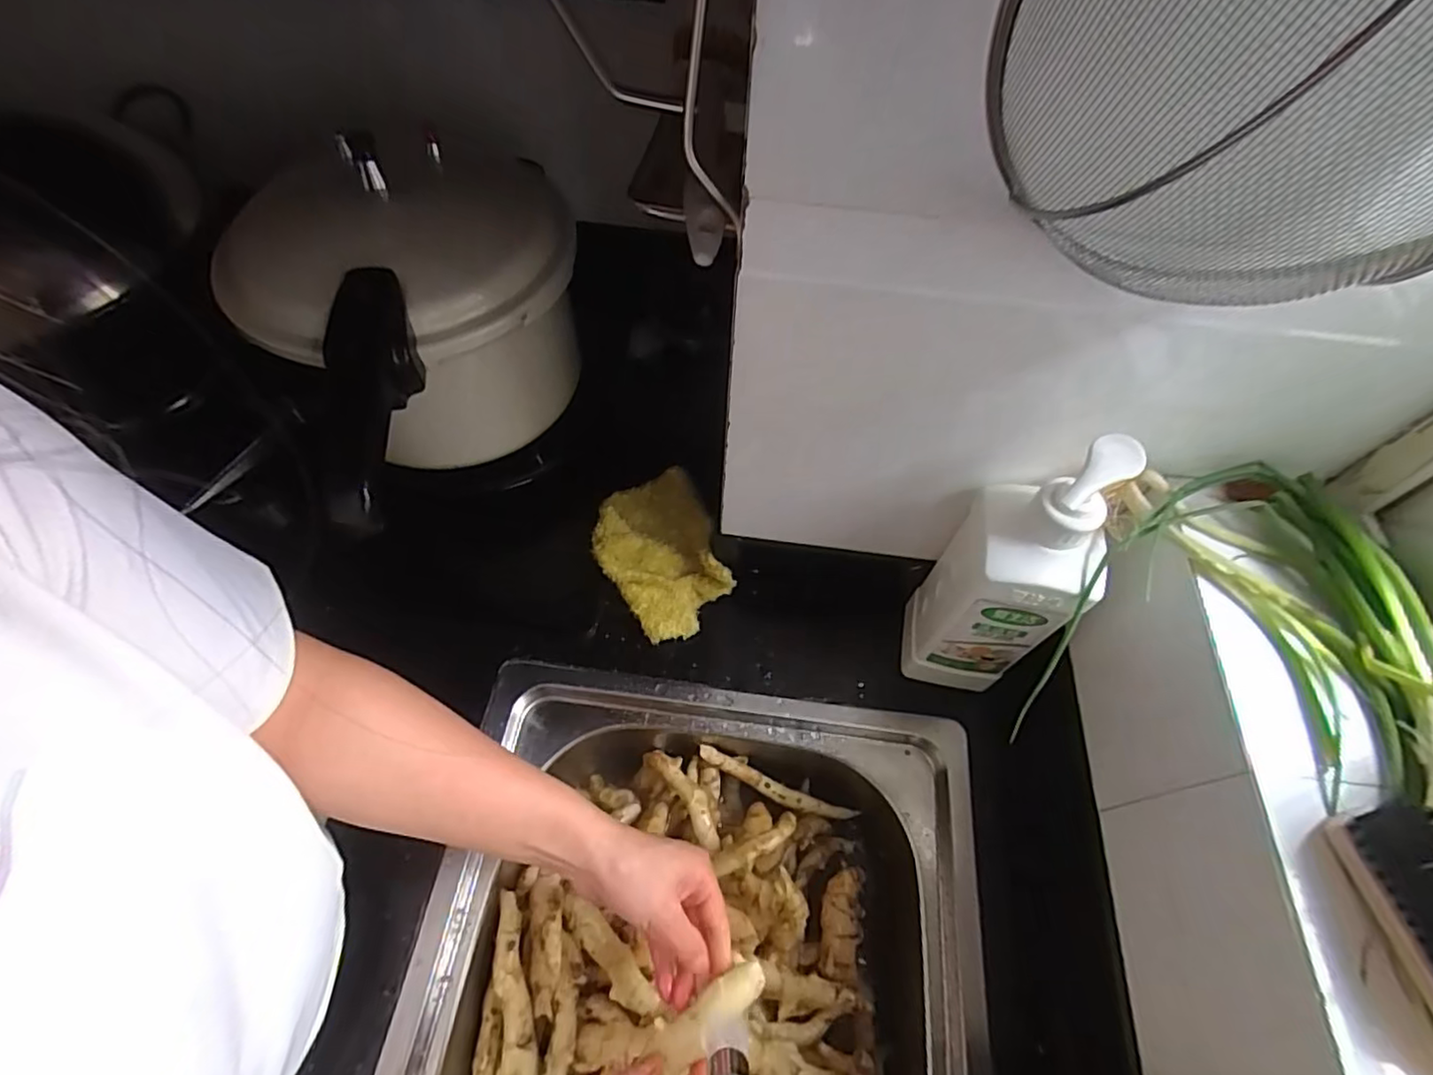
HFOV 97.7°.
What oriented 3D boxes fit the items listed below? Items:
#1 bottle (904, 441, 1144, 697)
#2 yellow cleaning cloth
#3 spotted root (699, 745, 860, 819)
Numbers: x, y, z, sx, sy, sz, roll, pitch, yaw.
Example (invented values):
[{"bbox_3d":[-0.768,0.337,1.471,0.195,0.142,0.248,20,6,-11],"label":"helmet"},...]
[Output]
[{"bbox_3d":[0.213,0.028,0.452,0.084,0.270,0.077,23,61,11],"label":"bottle"},{"bbox_3d":[-0.056,0.009,0.604,0.112,0.047,0.177,-13,60,-10],"label":"yellow cleaning cloth"},{"bbox_3d":[0.055,0.236,0.590,0.157,0.016,0.018,26,60,-3],"label":"spotted root"}]

